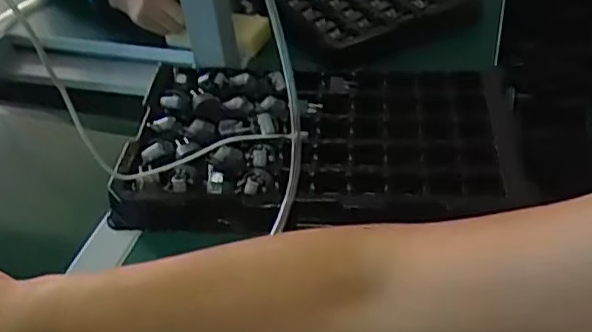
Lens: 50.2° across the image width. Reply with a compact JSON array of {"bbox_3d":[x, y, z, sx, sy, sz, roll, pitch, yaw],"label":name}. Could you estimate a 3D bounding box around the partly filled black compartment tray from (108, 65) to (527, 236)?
[{"bbox_3d":[0.102,-0.027,0.591,0.200,0.026,0.206,1,43,7],"label":"partly filled black compartment tray"}]

